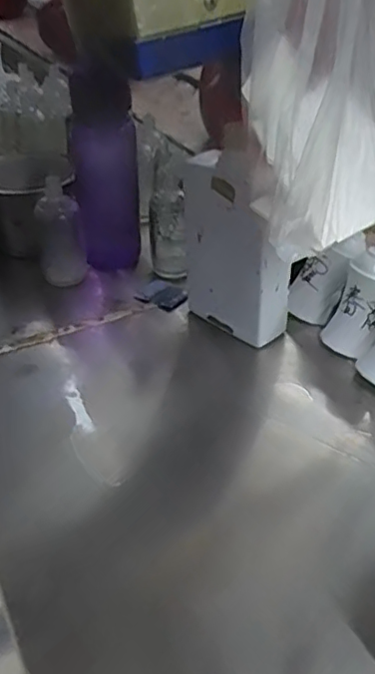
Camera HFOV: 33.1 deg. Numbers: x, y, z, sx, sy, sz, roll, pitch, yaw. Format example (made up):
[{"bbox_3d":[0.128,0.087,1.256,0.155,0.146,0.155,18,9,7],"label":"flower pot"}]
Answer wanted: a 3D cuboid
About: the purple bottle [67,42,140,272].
[{"bbox_3d":[-0.090,-0.177,0.705,0.082,0.237,0.072,-8,37,-5],"label":"purple bottle"}]

